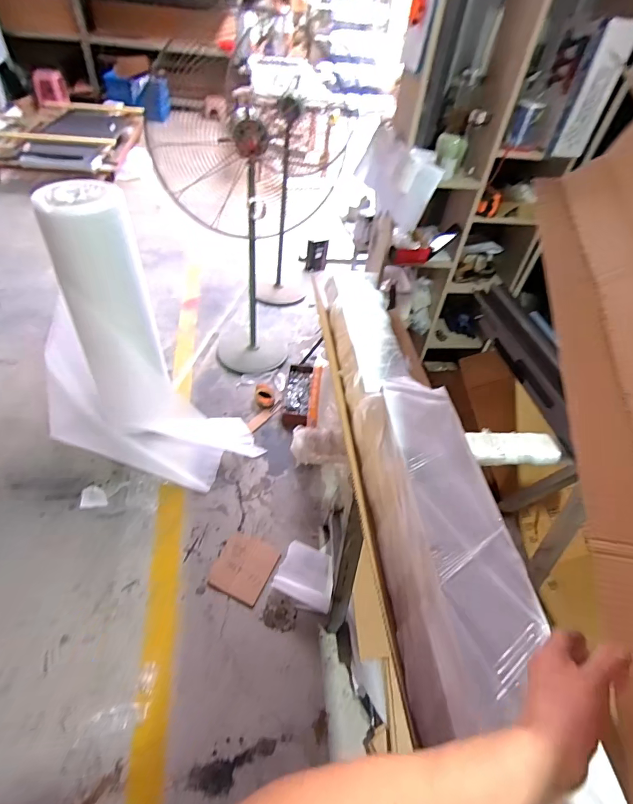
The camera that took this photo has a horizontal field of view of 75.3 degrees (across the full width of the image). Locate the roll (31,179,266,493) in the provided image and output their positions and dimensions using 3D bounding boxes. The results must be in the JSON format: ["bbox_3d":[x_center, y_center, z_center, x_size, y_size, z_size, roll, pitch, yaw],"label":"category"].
[{"bbox_3d":[-0.743,-0.219,1.634,0.777,1.079,0.437,17,46,8],"label":"roll"}]

